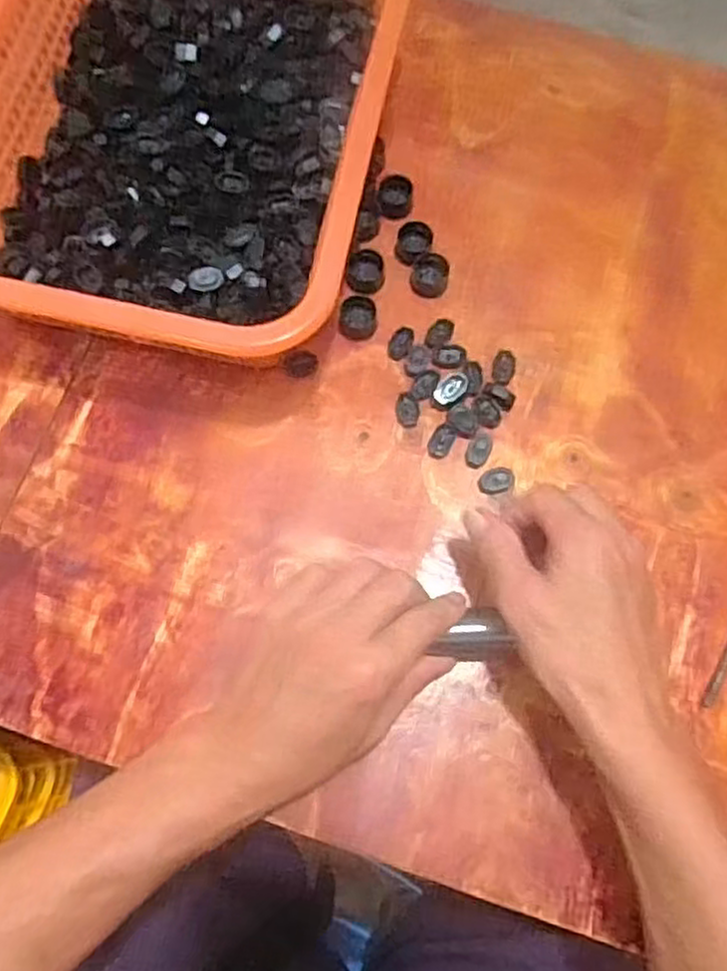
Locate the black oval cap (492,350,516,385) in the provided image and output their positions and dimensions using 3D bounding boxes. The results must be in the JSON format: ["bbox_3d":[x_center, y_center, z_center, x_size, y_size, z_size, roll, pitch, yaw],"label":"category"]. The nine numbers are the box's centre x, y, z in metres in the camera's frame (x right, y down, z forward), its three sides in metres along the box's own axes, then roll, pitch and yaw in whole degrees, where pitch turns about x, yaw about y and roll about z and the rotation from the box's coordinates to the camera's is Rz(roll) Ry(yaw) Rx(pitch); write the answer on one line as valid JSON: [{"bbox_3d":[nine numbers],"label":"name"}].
[{"bbox_3d":[0.092,-0.078,0.477,0.015,0.004,0.023,18,73,4],"label":"black oval cap"}]

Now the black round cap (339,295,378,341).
[{"bbox_3d":[-0.003,-0.110,0.478,0.024,0.009,0.026,0,73,-1],"label":"black round cap"}]

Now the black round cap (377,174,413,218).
[{"bbox_3d":[0.022,-0.200,0.509,0.024,0.017,0.023,0,73,-1],"label":"black round cap"}]

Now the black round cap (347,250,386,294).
[{"bbox_3d":[0.002,-0.143,0.493,0.025,0.008,0.030,6,73,1],"label":"black round cap"}]

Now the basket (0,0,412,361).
[{"bbox_3d":[-0.110,-0.237,0.475,0.243,0.095,0.326,11,73,2],"label":"basket"}]

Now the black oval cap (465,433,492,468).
[{"bbox_3d":[0.072,-0.022,0.457,0.014,0.004,0.023,26,74,6],"label":"black oval cap"}]

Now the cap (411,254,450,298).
[{"bbox_3d":[0.044,-0.140,0.491,0.024,0.014,0.026,0,73,-1],"label":"cap"}]

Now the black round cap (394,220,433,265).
[{"bbox_3d":[0.034,-0.163,0.494,0.023,0.016,0.027,12,73,3],"label":"black round cap"}]

